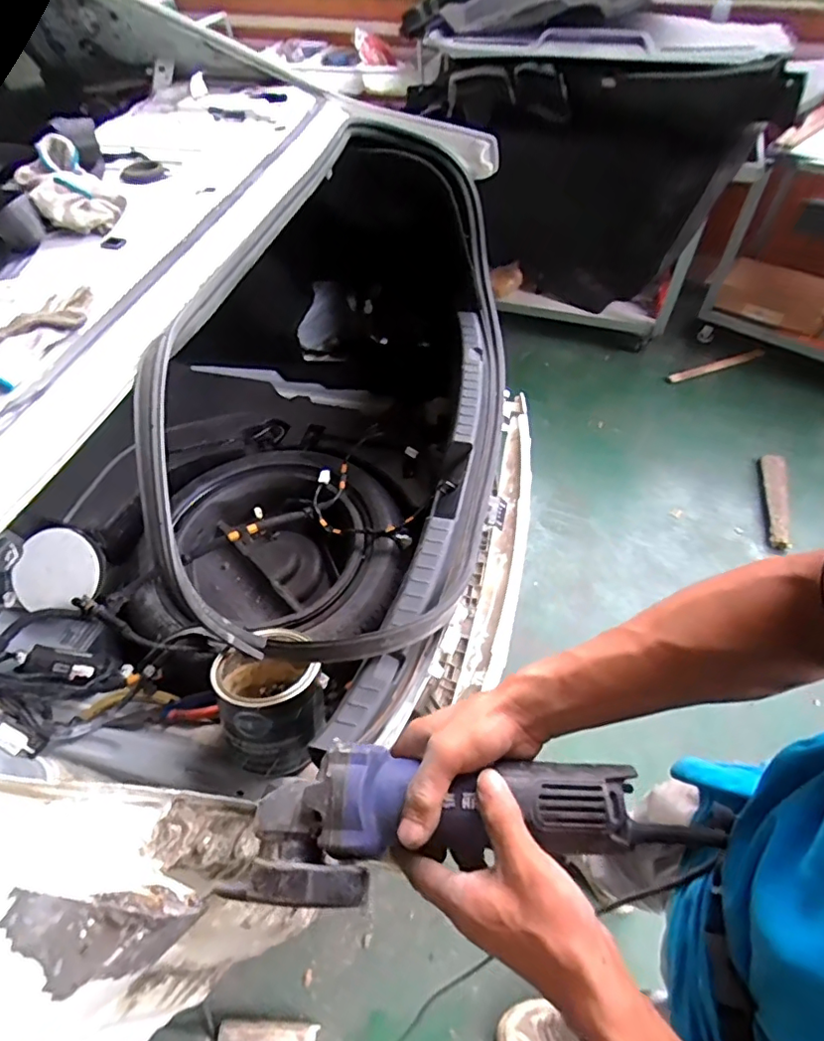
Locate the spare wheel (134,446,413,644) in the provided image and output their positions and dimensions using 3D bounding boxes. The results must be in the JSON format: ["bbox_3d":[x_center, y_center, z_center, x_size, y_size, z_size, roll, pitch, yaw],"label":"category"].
[{"bbox_3d":[-0.261,0.052,1.169,0.501,0.147,0.476,8,53,9],"label":"spare wheel"}]

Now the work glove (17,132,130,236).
[{"bbox_3d":[-0.471,-0.462,0.751,0.105,0.046,0.207,-31,68,-17],"label":"work glove"}]

